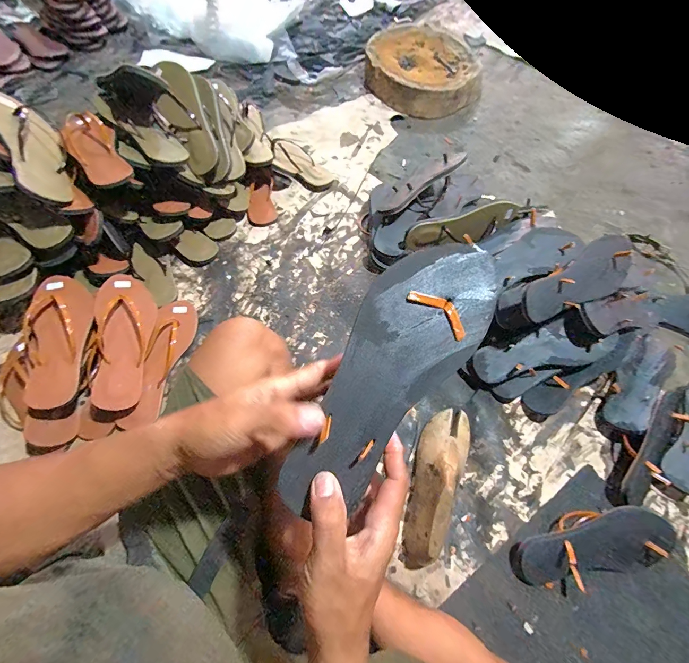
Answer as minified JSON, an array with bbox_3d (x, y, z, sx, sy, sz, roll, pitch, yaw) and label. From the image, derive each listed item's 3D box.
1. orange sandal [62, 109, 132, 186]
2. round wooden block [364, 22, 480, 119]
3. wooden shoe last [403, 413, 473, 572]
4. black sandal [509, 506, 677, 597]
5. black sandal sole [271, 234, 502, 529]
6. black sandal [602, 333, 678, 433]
[{"bbox_3d":[-0.458,-0.338,0.620,0.076,0.031,0.237,-30,69,-15],"label":"orange sandal"},{"bbox_3d":[0.250,-0.840,1.086,0.363,0.085,0.392,1,64,-2],"label":"round wooden block"},{"bbox_3d":[0.148,0.237,0.545,0.081,0.071,0.256,24,66,12],"label":"wooden shoe last"},{"bbox_3d":[0.386,0.326,0.521,0.265,0.039,0.091,-13,64,-7],"label":"black sandal"},{"bbox_3d":[0.033,0.033,0.267,0.085,0.025,0.242,34,88,16],"label":"black sandal sole"},{"bbox_3d":[0.558,0.085,0.639,0.075,0.043,0.222,40,70,18],"label":"black sandal"}]

